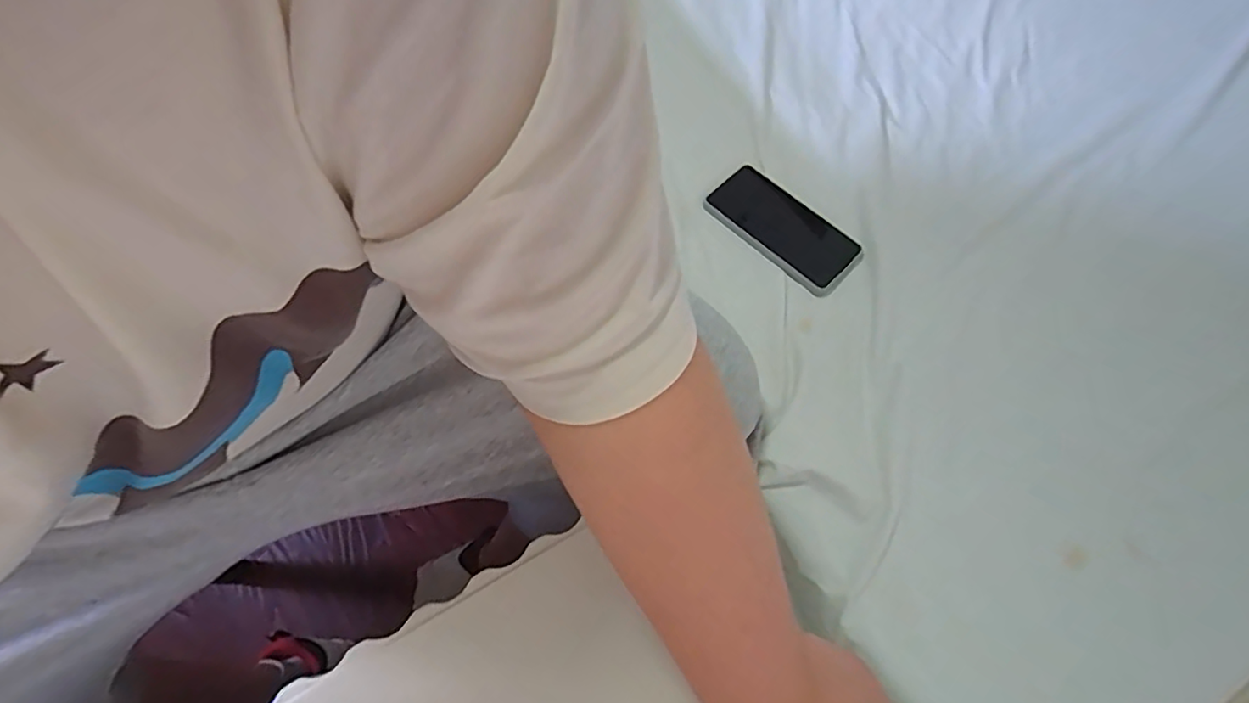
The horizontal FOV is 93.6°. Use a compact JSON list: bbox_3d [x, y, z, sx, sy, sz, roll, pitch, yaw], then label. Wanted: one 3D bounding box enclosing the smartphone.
[{"bbox_3d":[0.168,-0.132,0.626,0.166,0.006,0.078,42,74,15],"label":"smartphone"}]

